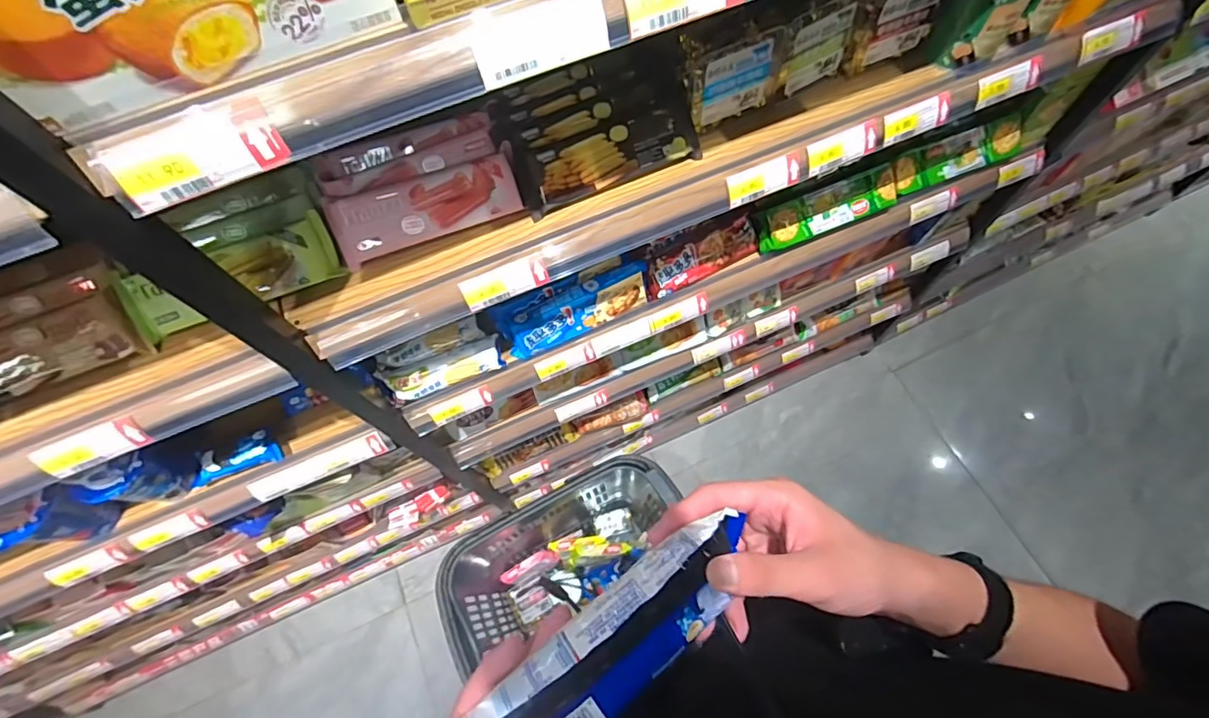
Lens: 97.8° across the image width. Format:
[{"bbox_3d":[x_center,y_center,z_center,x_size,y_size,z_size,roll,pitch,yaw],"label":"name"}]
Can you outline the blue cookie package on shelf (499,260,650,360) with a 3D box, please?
[{"bbox_3d":[-0.038,-0.074,0.767,0.220,0.061,0.050,-25,67,-8],"label":"blue cookie package on shelf"}]

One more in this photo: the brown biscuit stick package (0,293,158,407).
[{"bbox_3d":[-0.562,0.000,0.516,0.200,0.066,0.030,-23,25,-8],"label":"brown biscuit stick package"}]

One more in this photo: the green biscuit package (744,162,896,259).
[{"bbox_3d":[0.348,-0.232,0.814,0.238,0.050,0.057,-21,66,-6],"label":"green biscuit package"}]

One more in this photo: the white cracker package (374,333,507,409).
[{"bbox_3d":[-0.230,0.015,0.755,0.169,0.035,0.049,-17,66,-4],"label":"white cracker package"}]

